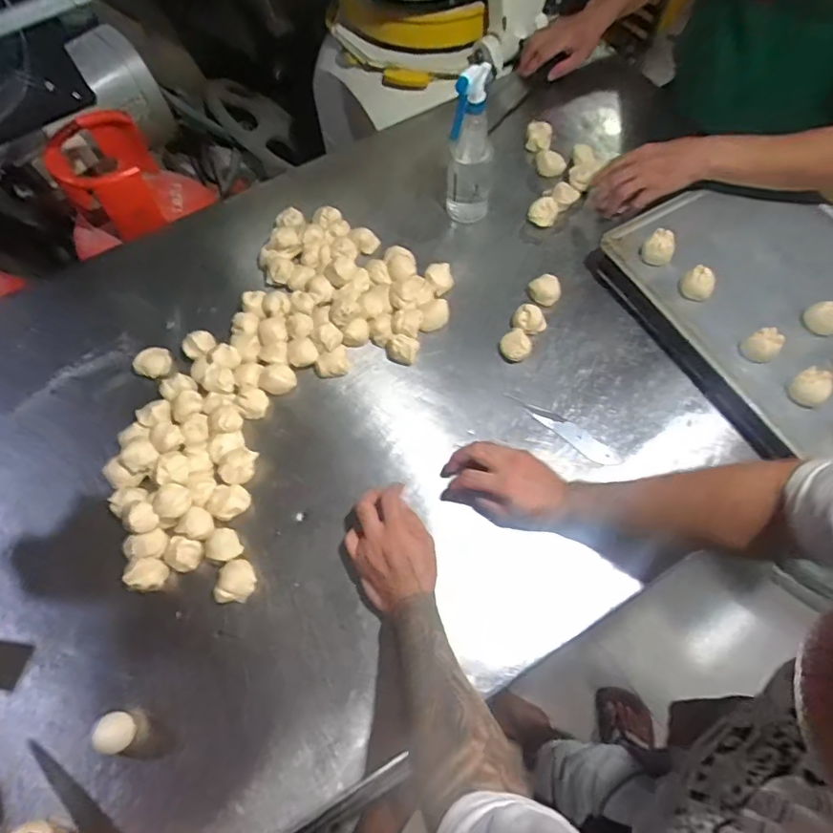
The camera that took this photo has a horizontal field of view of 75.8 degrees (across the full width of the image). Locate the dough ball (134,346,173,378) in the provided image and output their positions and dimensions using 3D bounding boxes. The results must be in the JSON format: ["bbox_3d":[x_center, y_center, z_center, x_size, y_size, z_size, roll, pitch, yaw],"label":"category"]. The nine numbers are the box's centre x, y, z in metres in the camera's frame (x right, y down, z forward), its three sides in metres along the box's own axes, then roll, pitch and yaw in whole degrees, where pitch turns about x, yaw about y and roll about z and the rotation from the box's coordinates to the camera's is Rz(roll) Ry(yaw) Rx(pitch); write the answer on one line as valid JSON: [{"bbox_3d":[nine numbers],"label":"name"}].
[{"bbox_3d":[-0.378,-0.081,0.775,0.044,0.026,0.047,0,66,1],"label":"dough ball"}]

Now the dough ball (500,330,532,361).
[{"bbox_3d":[0.142,-0.101,0.766,0.042,0.024,0.041,0,66,1],"label":"dough ball"}]

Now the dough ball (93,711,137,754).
[{"bbox_3d":[-0.331,0.347,0.588,0.036,0.028,0.039,0,66,1],"label":"dough ball"}]

